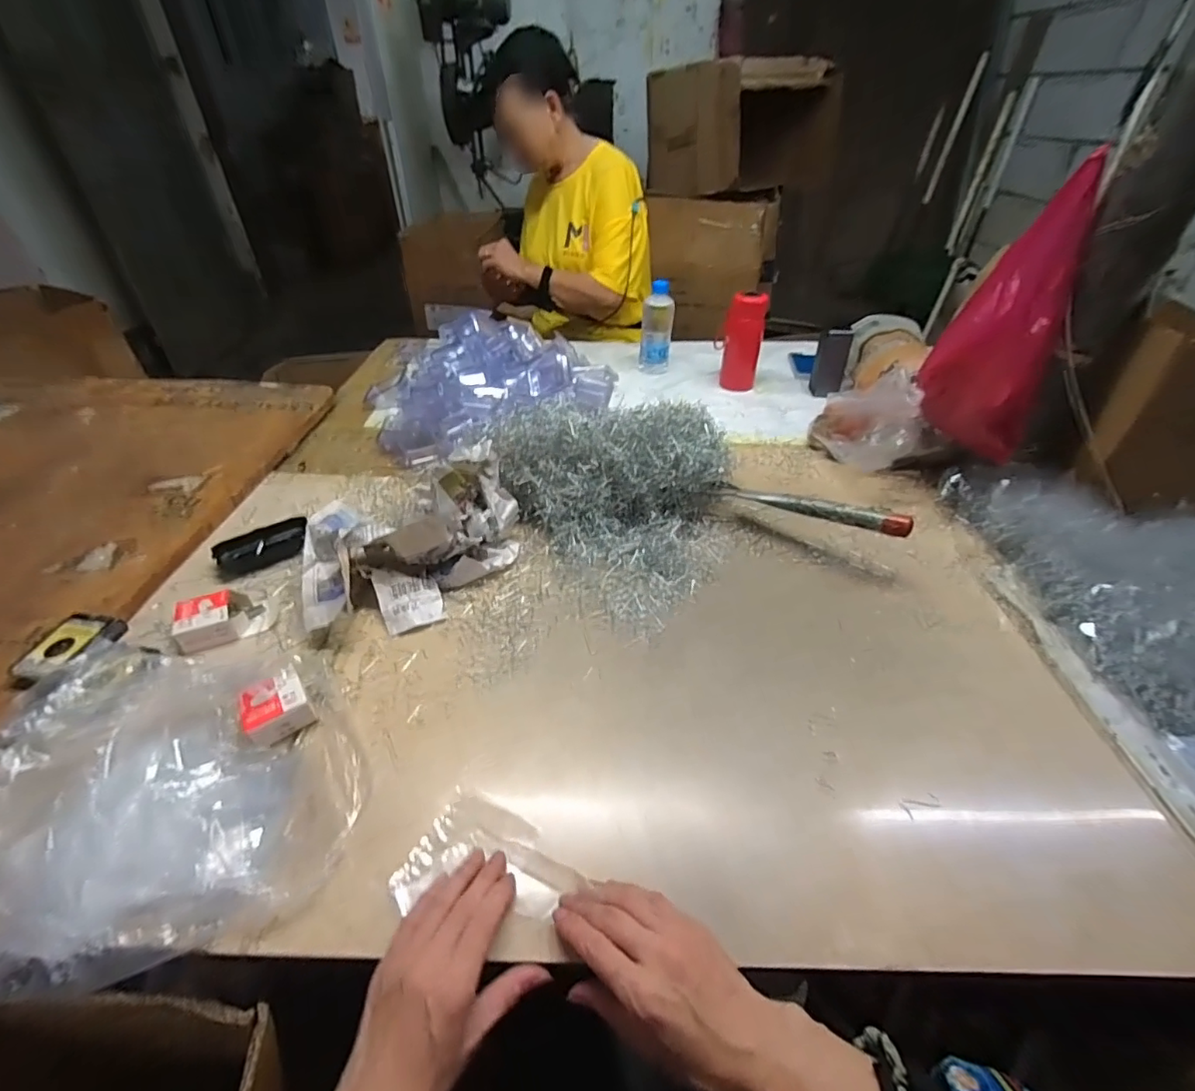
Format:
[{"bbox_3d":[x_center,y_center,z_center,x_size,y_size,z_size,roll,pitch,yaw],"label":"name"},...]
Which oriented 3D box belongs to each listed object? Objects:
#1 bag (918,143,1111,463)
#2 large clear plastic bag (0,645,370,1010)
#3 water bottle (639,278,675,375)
[{"bbox_3d":[0.523,-0.269,0.673,0.059,0.293,0.157,-18,44,-20],"label":"bag"},{"bbox_3d":[-0.364,0.178,0.438,0.299,0.055,0.284,-13,45,-18],"label":"large clear plastic bag"},{"bbox_3d":[0.125,-0.450,1.116,0.065,0.177,0.053,7,40,4],"label":"water bottle"}]

